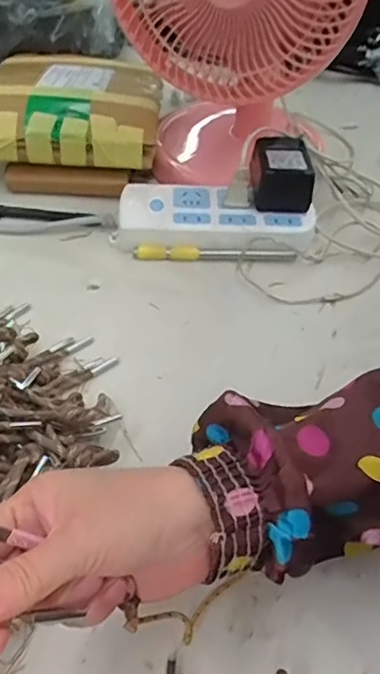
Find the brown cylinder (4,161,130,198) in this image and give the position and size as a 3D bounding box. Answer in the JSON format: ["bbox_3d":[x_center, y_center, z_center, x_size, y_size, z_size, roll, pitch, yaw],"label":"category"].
[{"bbox_3d":[-0.125,-0.157,0.574,0.124,0.029,0.023,6,48,0],"label":"brown cylinder"}]

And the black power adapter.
[{"bbox_3d":[0.086,-0.158,0.540,0.054,0.038,0.076,5,48,-1],"label":"black power adapter"}]

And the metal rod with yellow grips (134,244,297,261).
[{"bbox_3d":[0.023,-0.077,0.523,0.144,0.008,0.014,1,48,-4],"label":"metal rod with yellow grips"}]

